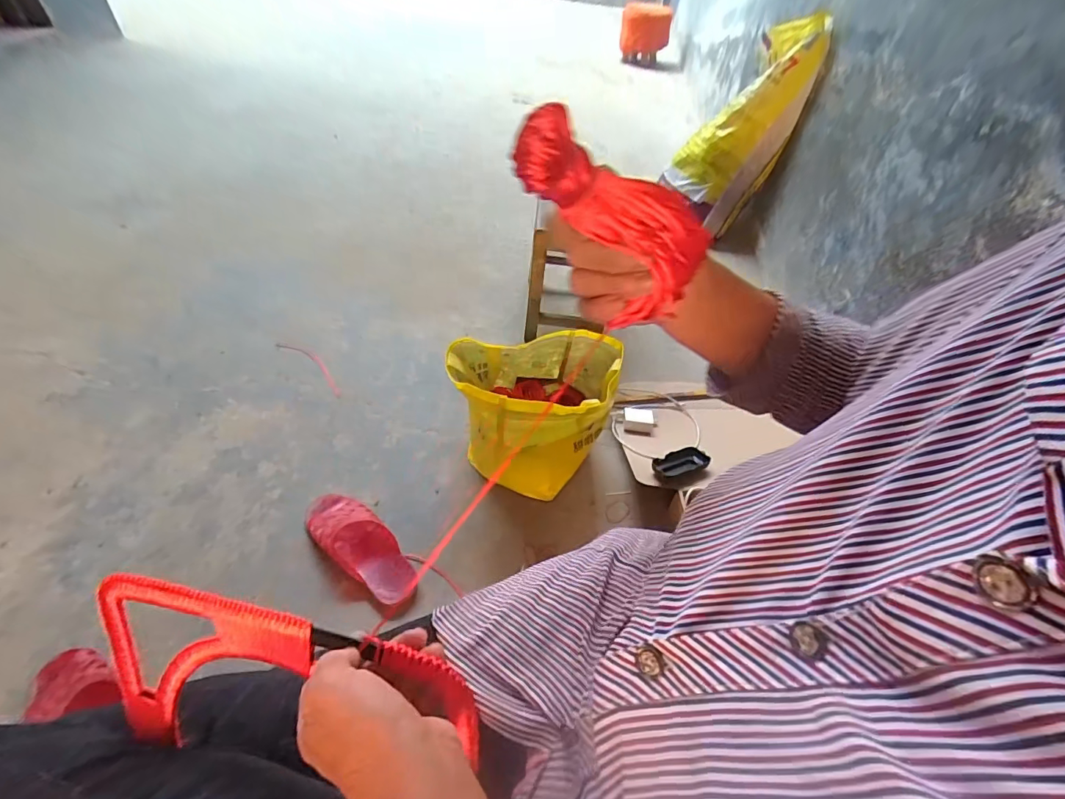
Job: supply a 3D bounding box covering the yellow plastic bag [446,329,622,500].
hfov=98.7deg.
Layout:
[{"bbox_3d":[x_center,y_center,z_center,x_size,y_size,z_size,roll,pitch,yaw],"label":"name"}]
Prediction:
[{"bbox_3d":[-0.006,0.013,0.822,0.268,0.241,0.225,12,52,4],"label":"yellow plastic bag"}]

